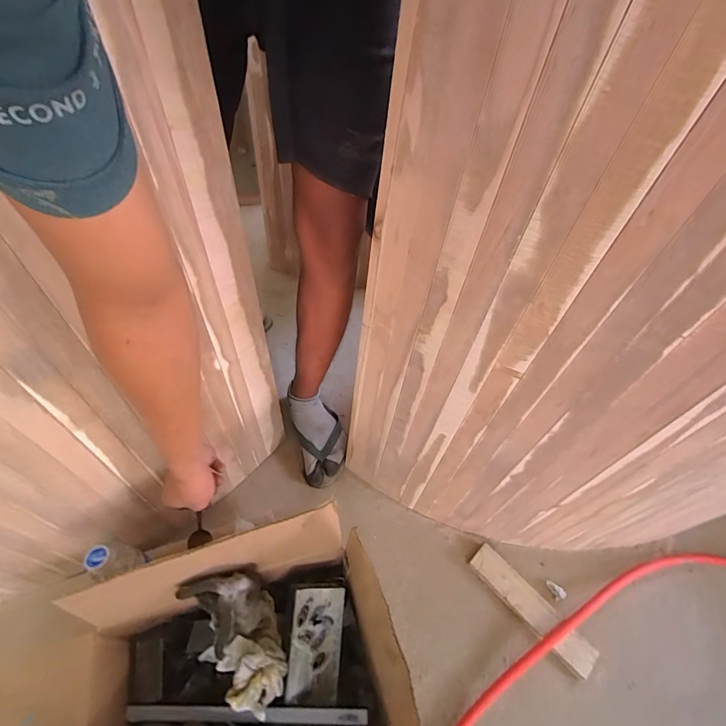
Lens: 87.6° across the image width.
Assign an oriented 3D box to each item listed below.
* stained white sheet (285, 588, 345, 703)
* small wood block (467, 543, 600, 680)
[{"bbox_3d":[-0.070,0.408,0.550,0.077,0.012,0.139,17,65,-24],"label":"stained white sheet"},{"bbox_3d":[0.295,0.429,0.672,0.058,0.022,0.229,-32,60,-27],"label":"small wood block"}]

